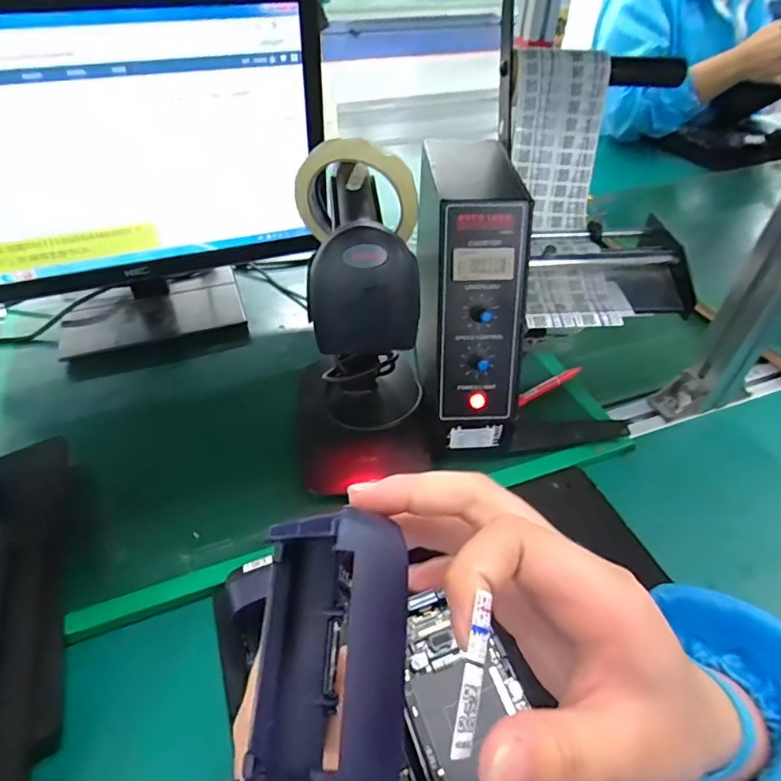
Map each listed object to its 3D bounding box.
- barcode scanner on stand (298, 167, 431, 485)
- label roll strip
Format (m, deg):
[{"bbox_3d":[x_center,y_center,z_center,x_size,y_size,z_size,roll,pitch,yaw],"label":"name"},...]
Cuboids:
[{"bbox_3d":[-0.026,-0.039,0.424,0.114,0.240,0.152,-5,45,-7],"label":"barcode scanner on stand"},{"bbox_3d":[0.149,-0.171,0.460,0.093,0.060,0.242,-4,86,-6],"label":"label roll strip"}]

